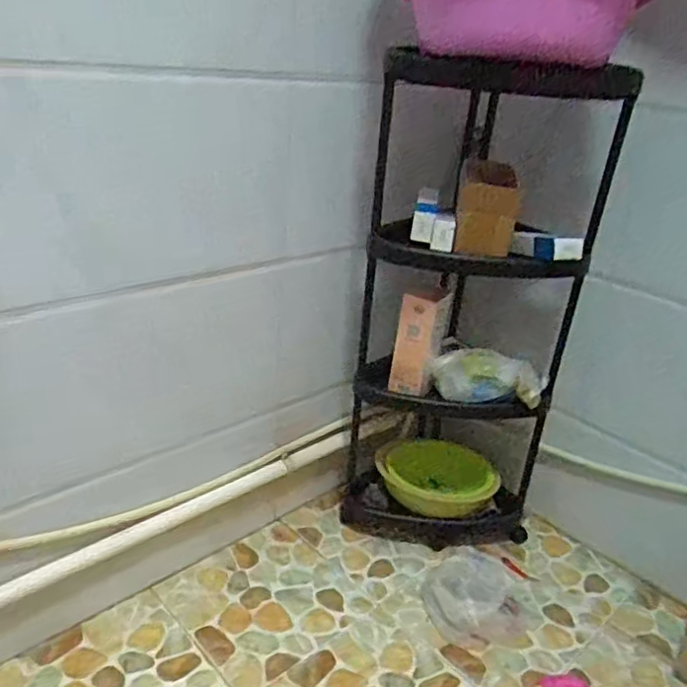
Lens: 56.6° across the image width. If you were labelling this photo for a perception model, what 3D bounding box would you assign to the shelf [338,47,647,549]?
[{"bbox_3d":[0.229,-0.008,1.211,0.376,0.947,0.274,11,26,11],"label":"shelf"}]

